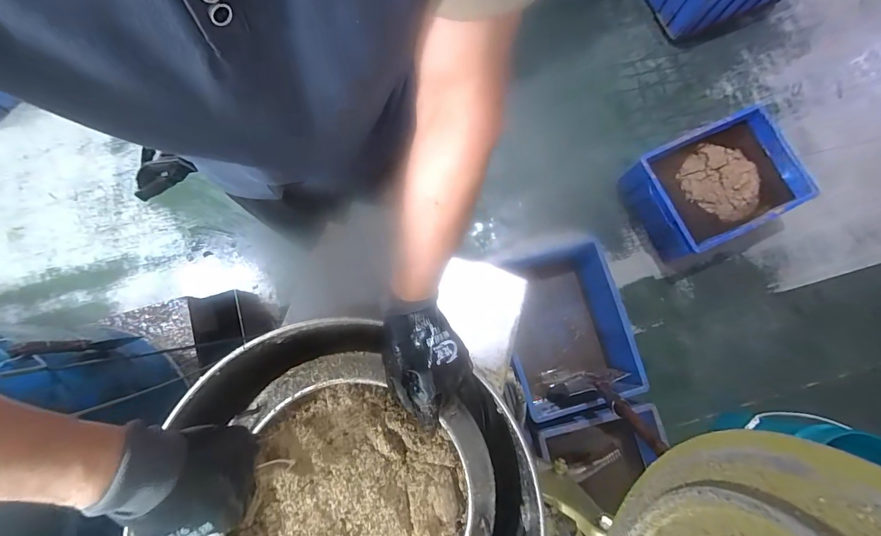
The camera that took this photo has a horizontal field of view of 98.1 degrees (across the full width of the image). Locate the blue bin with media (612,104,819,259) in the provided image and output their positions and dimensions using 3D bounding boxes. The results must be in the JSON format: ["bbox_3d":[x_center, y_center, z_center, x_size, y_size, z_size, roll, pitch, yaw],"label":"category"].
[{"bbox_3d":[0.934,-0.289,1.314,0.495,0.189,0.374,-23,81,-5],"label":"blue bin with media"}]

